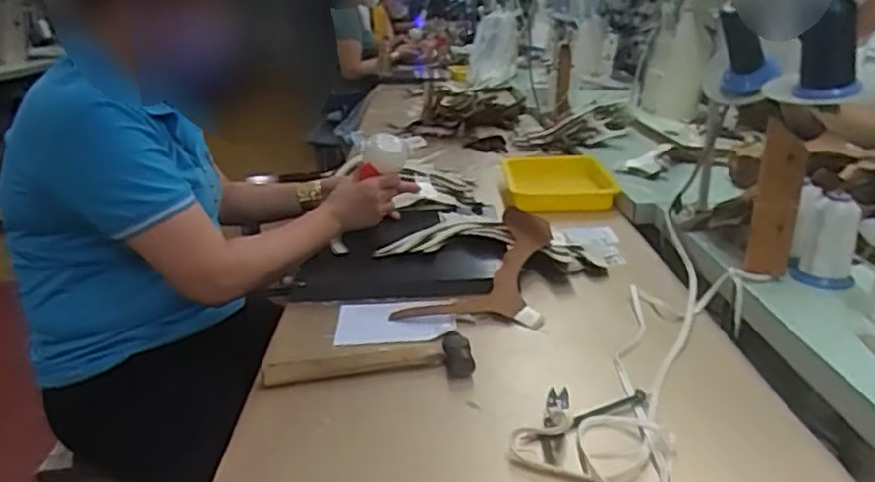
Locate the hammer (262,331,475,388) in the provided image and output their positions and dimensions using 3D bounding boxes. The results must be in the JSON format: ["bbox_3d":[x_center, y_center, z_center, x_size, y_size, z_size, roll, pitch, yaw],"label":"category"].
[{"bbox_3d":[-0.072,0.128,0.731,0.215,0.026,0.052,-2,21,-3],"label":"hammer"}]

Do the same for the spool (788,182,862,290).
[{"bbox_3d":[0.483,-0.005,0.848,0.068,0.114,0.058,13,25,33],"label":"spool"}]

